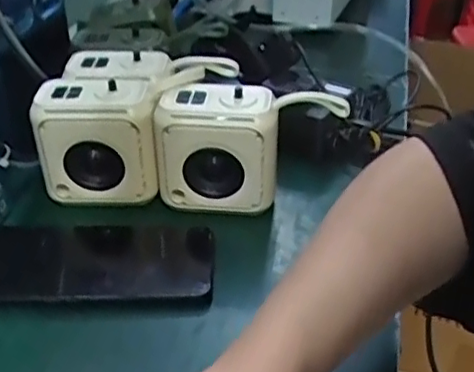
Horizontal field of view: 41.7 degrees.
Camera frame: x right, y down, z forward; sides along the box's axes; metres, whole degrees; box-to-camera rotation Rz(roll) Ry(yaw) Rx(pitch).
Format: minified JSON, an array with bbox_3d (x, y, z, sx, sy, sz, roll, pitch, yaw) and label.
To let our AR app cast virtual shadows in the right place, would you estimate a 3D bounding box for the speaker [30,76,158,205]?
[{"bbox_3d":[-0.105,-0.038,0.489,0.091,0.084,0.063,1,35,1],"label":"speaker"}]

